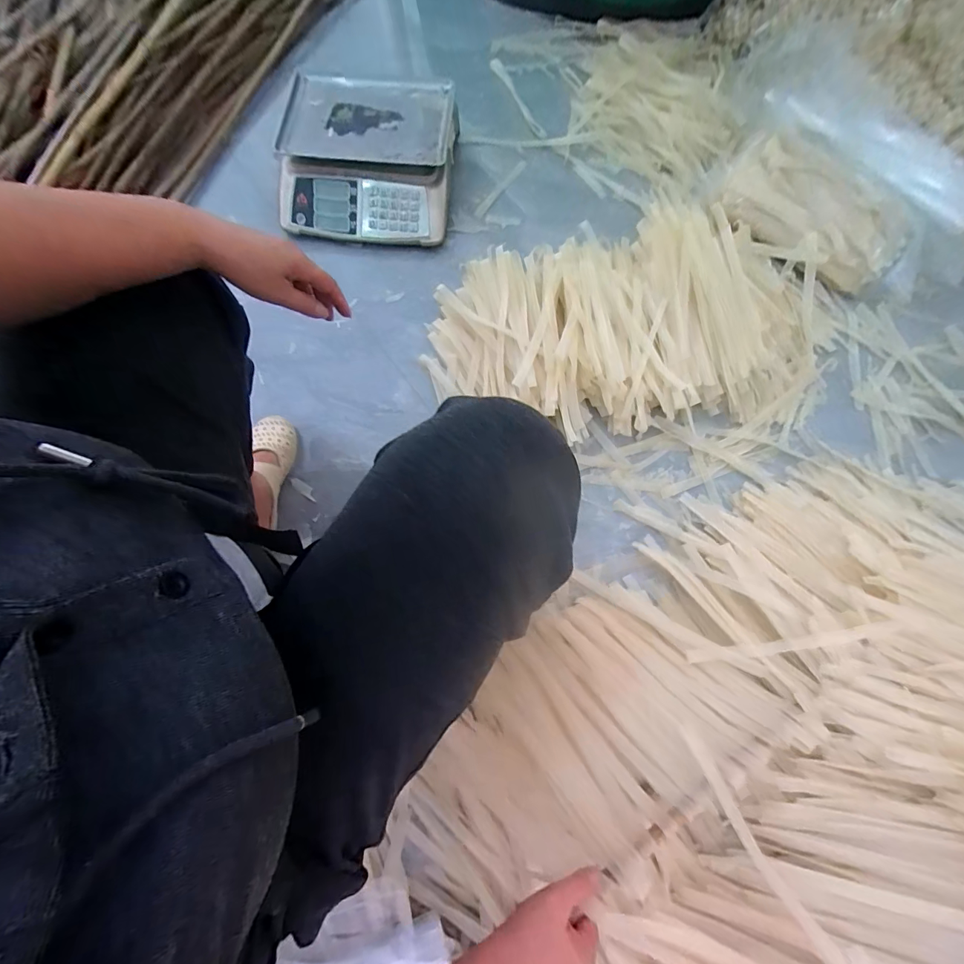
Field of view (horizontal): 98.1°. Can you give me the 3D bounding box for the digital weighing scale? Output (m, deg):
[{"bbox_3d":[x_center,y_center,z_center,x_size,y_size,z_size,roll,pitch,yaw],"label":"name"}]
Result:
[{"bbox_3d":[-0.252,-0.677,0.891,0.367,0.132,0.367,3,74,0],"label":"digital weighing scale"}]

